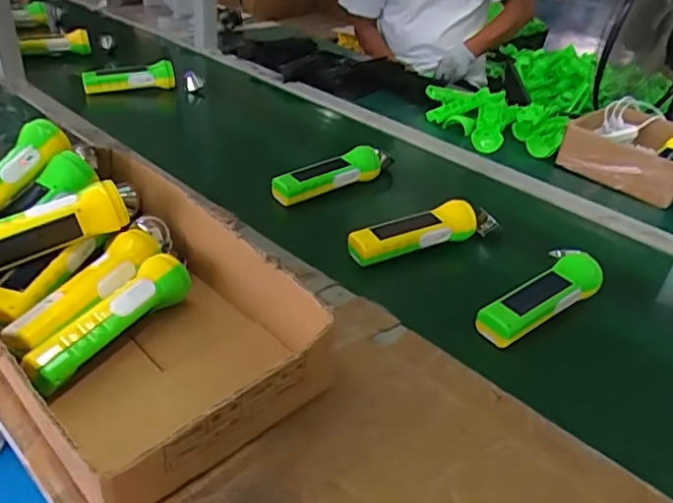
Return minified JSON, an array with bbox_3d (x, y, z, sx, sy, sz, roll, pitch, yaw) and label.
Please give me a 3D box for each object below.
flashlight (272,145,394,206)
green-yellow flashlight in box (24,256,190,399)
[{"bbox_3d":[-0.003,-0.113,0.834,0.194,0.053,0.038,-19,41,-32],"label":"flashlight"},{"bbox_3d":[-0.201,0.062,0.516,0.041,0.051,0.167,22,37,23],"label":"green-yellow flashlight in box"}]

